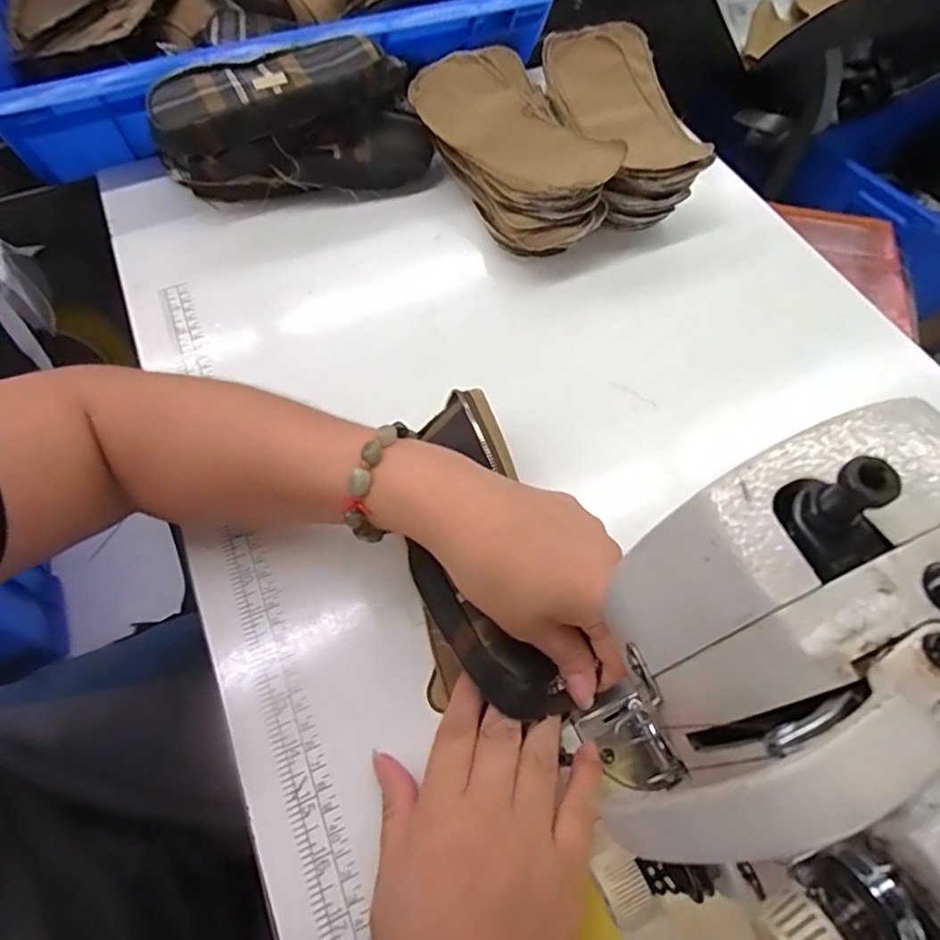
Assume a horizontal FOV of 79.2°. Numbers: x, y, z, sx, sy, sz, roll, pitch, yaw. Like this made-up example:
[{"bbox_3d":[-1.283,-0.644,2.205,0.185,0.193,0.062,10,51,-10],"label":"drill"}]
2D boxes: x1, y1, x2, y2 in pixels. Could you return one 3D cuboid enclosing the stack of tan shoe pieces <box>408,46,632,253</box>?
[{"bbox_3d":[0.038,-0.267,0.477,0.106,0.058,0.209,-27,65,-15],"label":"stack of tan shoe pieces"}]

